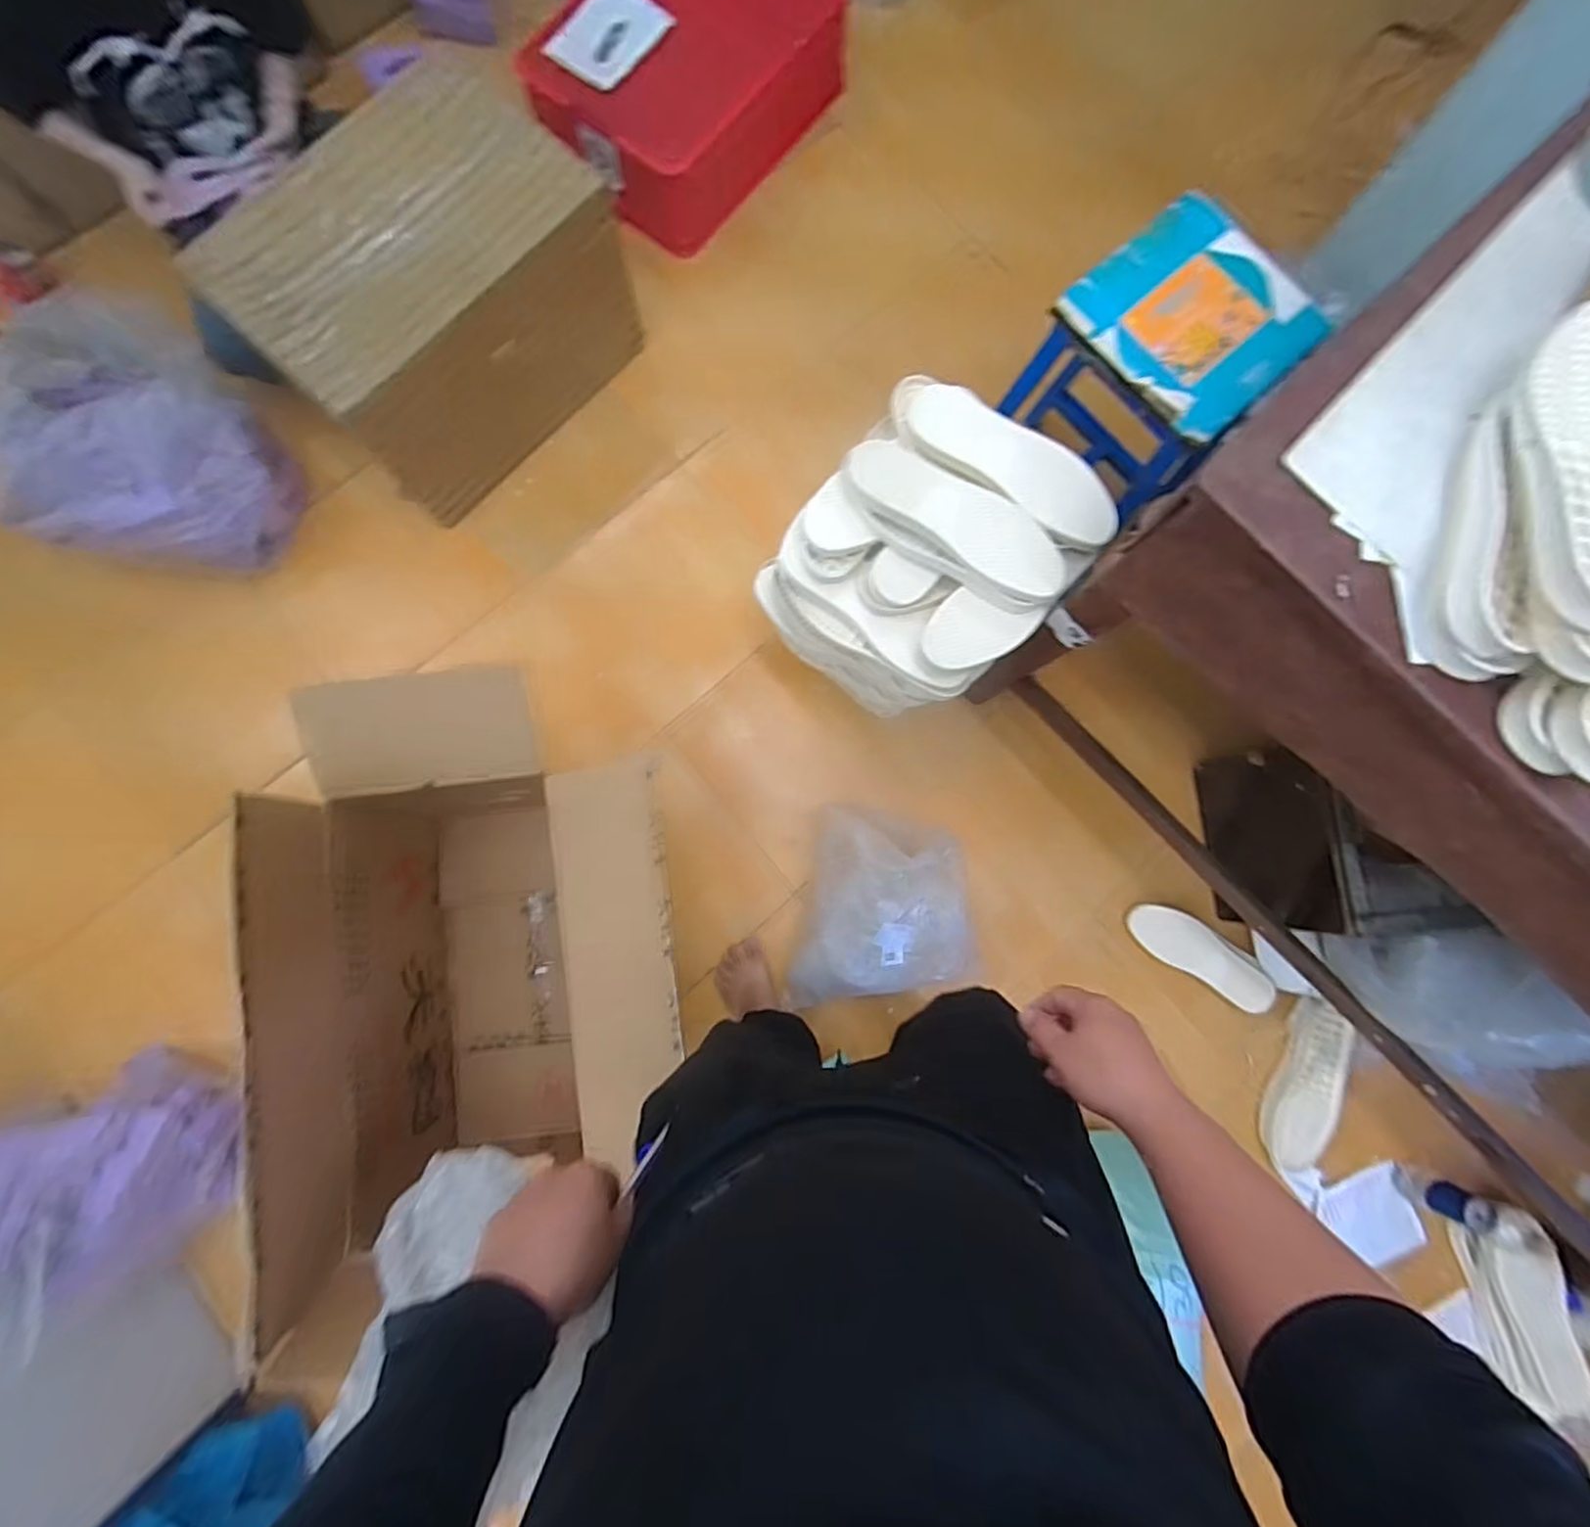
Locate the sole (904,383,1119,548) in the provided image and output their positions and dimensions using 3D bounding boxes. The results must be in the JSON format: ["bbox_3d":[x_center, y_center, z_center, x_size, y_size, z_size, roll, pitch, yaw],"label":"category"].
[{"bbox_3d":[0.272,-0.391,0.859,0.305,0.028,0.108,33,96,1],"label":"sole"}]

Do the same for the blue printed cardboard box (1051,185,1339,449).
[{"bbox_3d":[0.512,-0.573,0.856,0.253,0.022,0.260,-42,85,-7],"label":"blue printed cardboard box"}]

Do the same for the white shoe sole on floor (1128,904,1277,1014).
[{"bbox_3d":[0.731,0.345,1.206,0.272,0.019,0.088,33,82,3],"label":"white shoe sole on floor"}]

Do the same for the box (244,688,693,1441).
[{"bbox_3d":[-0.391,0.234,0.960,0.449,0.473,0.723,-8,82,-3],"label":"box"}]

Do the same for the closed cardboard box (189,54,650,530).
[{"bbox_3d":[-0.615,-0.808,1.197,0.382,0.336,0.545,45,83,4],"label":"closed cardboard box"}]

